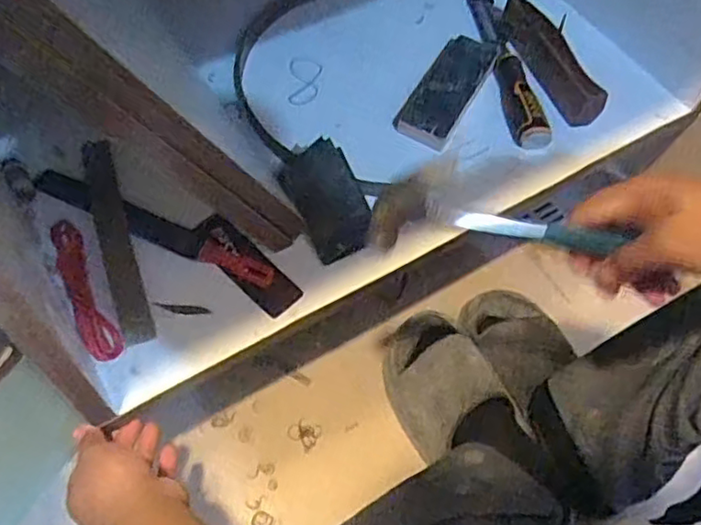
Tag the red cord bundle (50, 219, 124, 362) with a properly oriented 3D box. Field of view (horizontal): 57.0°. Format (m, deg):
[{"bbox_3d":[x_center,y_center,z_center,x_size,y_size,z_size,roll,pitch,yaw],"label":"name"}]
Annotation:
[{"bbox_3d":[-0.256,0.022,0.615,0.032,0.016,0.156,-23,63,-17],"label":"red cord bundle"}]

